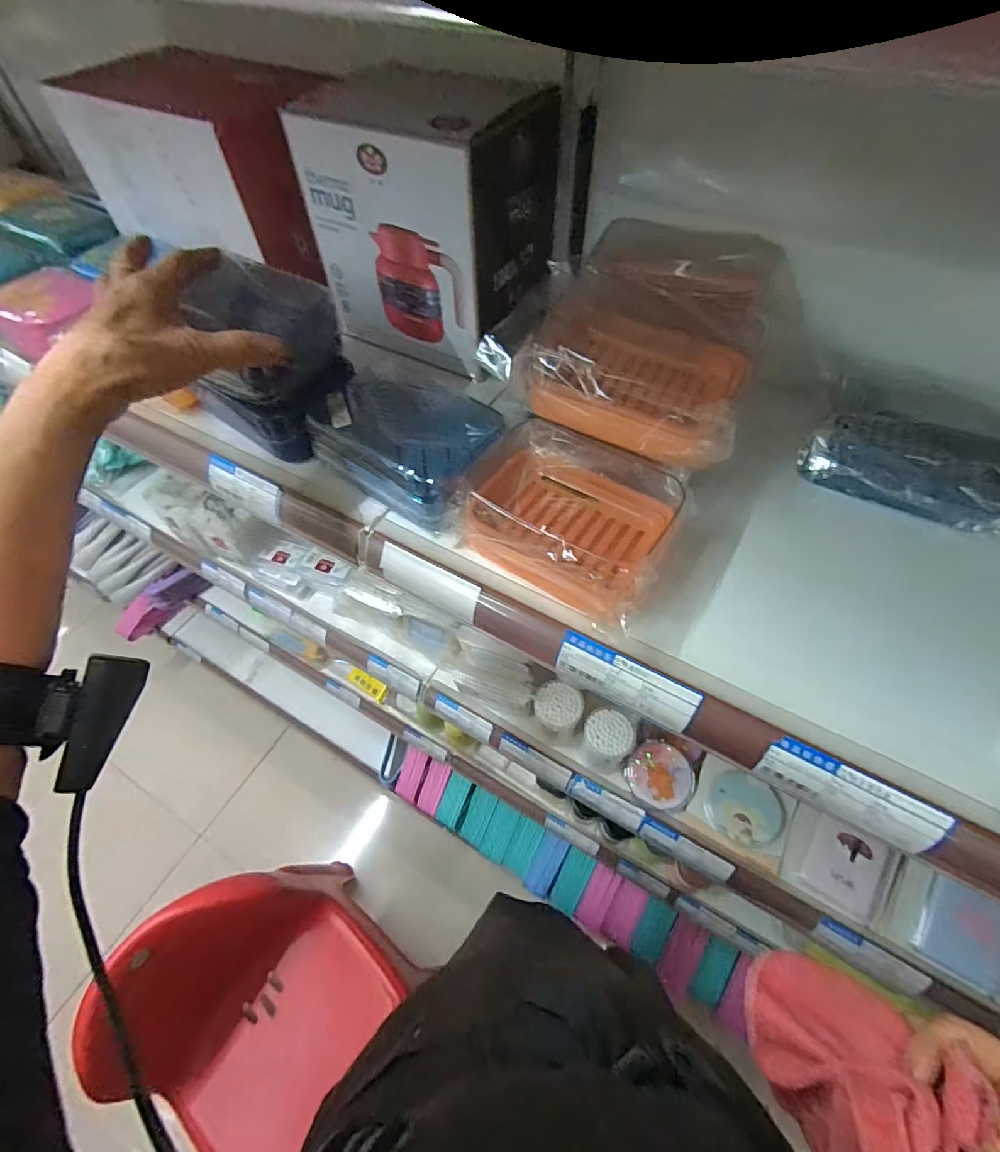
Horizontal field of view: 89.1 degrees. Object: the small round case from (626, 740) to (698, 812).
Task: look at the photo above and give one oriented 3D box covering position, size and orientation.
[{"bbox_3d":[0.174,0.217,0.554,0.070,0.018,0.066,-3,73,9],"label":"small round case"}]

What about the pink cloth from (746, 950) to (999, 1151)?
[{"bbox_3d":[0.192,0.283,0.253,0.075,0.101,0.141,-13,57,-7],"label":"pink cloth"}]

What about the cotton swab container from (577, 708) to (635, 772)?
[{"bbox_3d":[0.113,0.177,0.544,0.050,0.065,0.046,-1,56,1],"label":"cotton swab container"}]

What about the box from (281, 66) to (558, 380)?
[{"bbox_3d":[-0.058,-0.314,0.442,0.168,0.193,0.128,31,62,20],"label":"box"}]

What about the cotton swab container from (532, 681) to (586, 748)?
[{"bbox_3d":[0.062,0.151,0.559,0.049,0.058,0.049,-1,56,1],"label":"cotton swab container"}]

